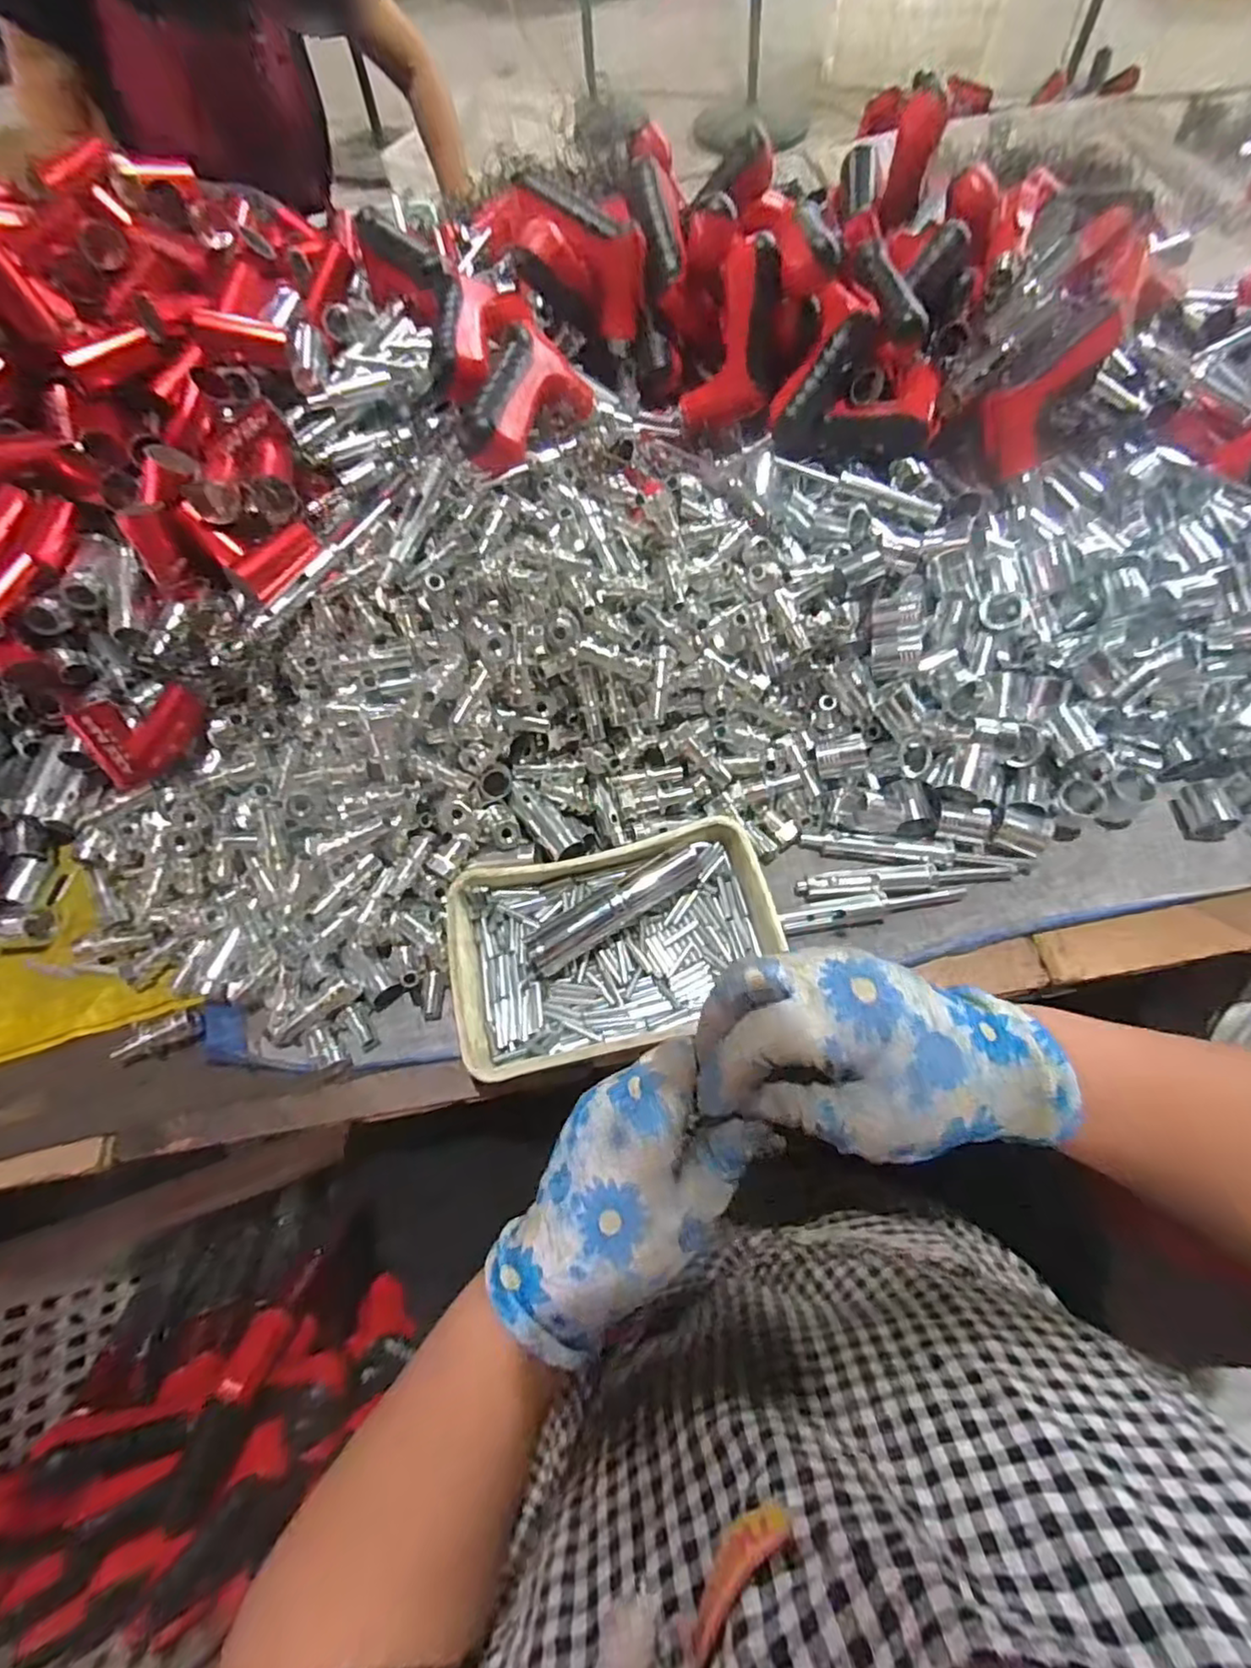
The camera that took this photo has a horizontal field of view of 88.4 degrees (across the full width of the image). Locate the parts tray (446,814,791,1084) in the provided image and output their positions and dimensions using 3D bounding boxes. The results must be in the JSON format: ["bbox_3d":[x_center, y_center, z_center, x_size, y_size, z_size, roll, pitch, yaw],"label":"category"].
[{"bbox_3d":[-0.006,0.070,0.414,0.201,0.035,0.126,-13,64,-4],"label":"parts tray"}]

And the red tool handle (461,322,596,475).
[{"bbox_3d":[-0.067,-0.291,0.444,0.067,0.035,0.117,28,70,-19],"label":"red tool handle"}]

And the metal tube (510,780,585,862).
[{"bbox_3d":[-0.056,-0.009,0.446,0.024,0.018,0.070,-36,68,-14],"label":"metal tube"}]

